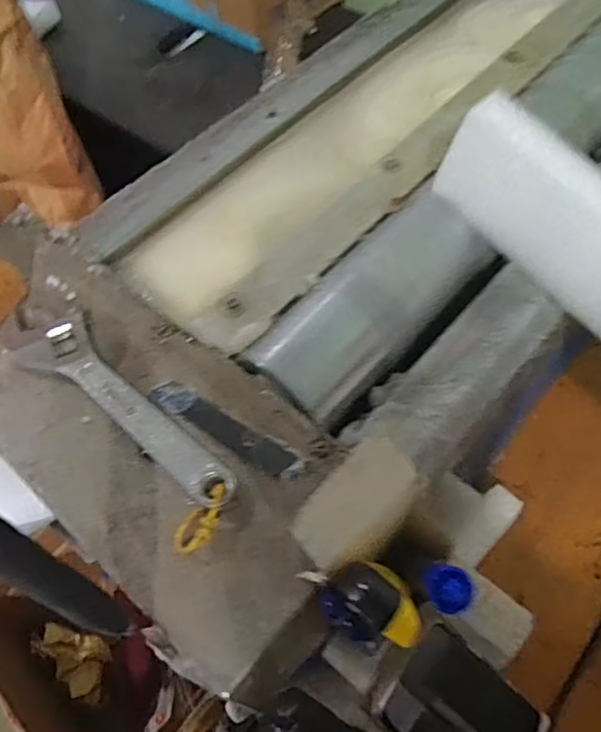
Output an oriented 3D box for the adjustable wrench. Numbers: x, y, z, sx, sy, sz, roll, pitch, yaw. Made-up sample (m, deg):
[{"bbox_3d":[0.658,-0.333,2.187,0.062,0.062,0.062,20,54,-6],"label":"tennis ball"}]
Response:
[{"bbox_3d":[-0.101,0.028,0.349,0.163,0.013,0.040,38,67,25],"label":"adjustable wrench"}]

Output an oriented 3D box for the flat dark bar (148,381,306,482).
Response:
[{"bbox_3d":[-0.043,0.035,0.344,0.100,0.004,0.019,28,63,21],"label":"flat dark bar"}]

